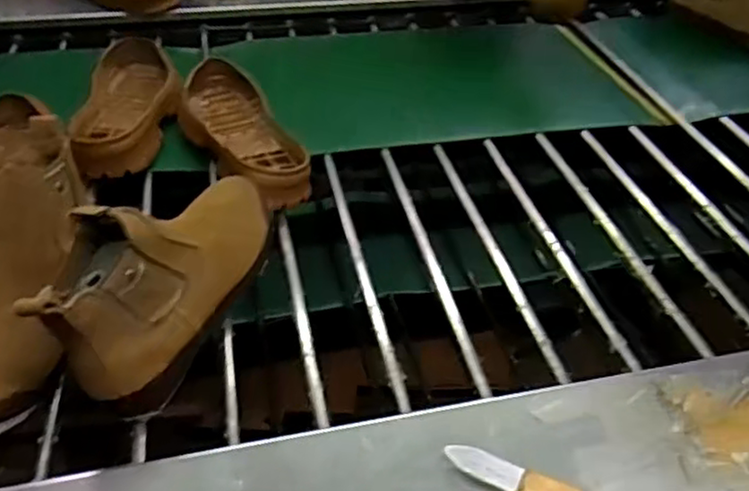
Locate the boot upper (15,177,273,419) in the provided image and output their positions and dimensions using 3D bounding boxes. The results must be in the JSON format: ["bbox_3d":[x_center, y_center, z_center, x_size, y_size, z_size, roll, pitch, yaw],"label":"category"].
[{"bbox_3d":[-0.175,0.013,0.574,0.096,0.115,0.241,15,41,15],"label":"boot upper"}]

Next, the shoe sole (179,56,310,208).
[{"bbox_3d":[-0.174,-0.142,0.845,0.111,0.049,0.301,-17,43,-22],"label":"shoe sole"}]

